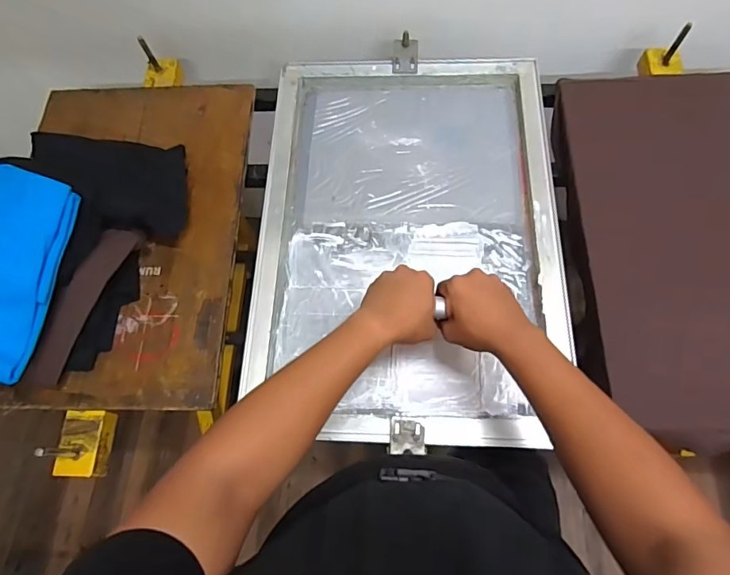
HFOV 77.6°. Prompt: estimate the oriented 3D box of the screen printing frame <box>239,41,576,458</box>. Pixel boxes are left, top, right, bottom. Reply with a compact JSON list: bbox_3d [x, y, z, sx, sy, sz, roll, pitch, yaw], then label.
[{"bbox_3d":[0.070,-0.098,0.731,0.464,0.043,0.656,1,69,4],"label":"screen printing frame"}]

